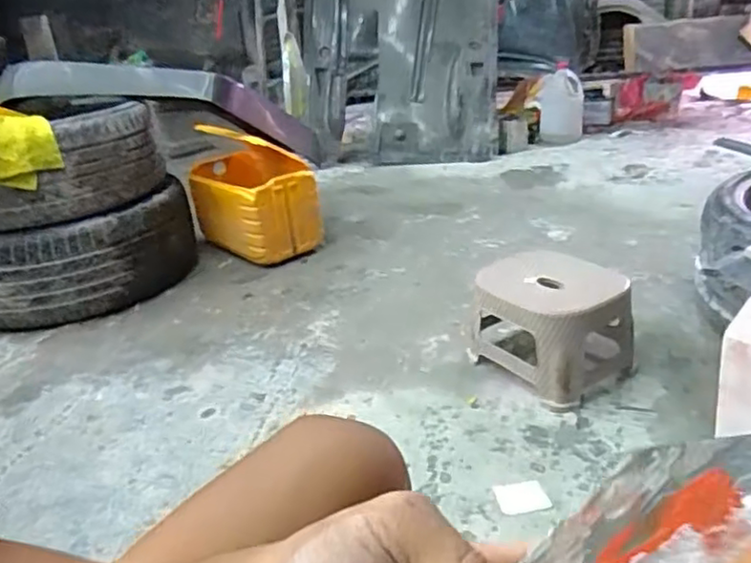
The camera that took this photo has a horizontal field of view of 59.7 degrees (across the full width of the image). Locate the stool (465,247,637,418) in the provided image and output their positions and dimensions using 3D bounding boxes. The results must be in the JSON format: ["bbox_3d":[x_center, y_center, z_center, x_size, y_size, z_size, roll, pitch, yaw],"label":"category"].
[{"bbox_3d":[0.328,0.083,1.259,0.243,0.193,0.271,-26,32,-35],"label":"stool"}]

